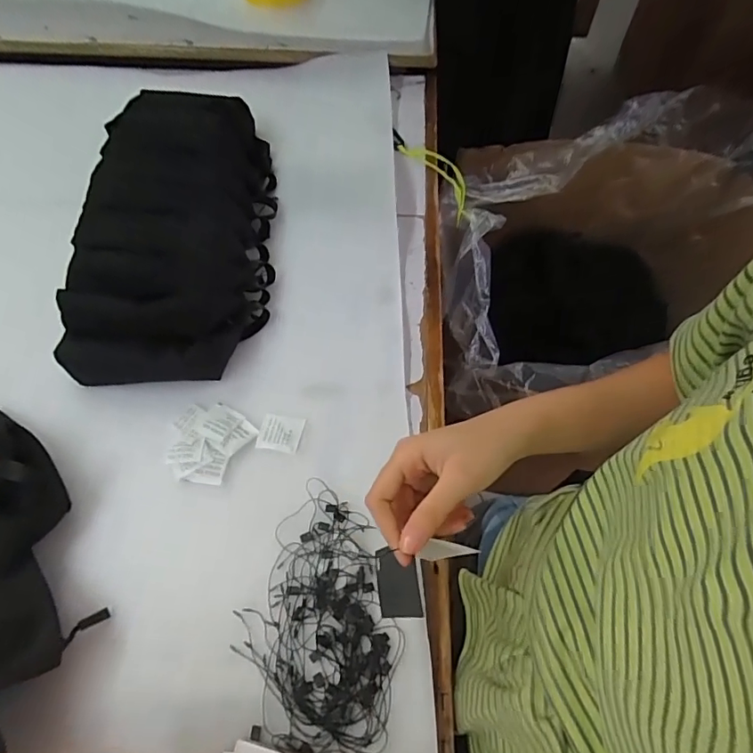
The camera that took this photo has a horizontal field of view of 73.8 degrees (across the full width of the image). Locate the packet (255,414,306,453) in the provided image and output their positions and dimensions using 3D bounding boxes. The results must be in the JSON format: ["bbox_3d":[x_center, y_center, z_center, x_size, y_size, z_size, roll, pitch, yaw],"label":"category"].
[{"bbox_3d":[-0.099,0.058,0.515,0.045,0.004,0.038,8,60,4],"label":"packet"}]

